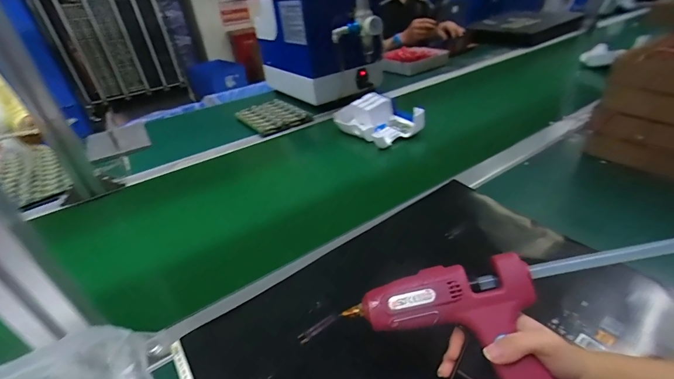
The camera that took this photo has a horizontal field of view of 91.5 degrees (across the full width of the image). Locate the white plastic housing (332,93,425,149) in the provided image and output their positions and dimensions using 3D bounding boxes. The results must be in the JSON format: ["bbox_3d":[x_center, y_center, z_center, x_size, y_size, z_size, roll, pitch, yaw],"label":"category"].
[{"bbox_3d":[0.092,-0.170,0.776,0.133,0.063,0.185,-29,41,-30],"label":"white plastic housing"}]

